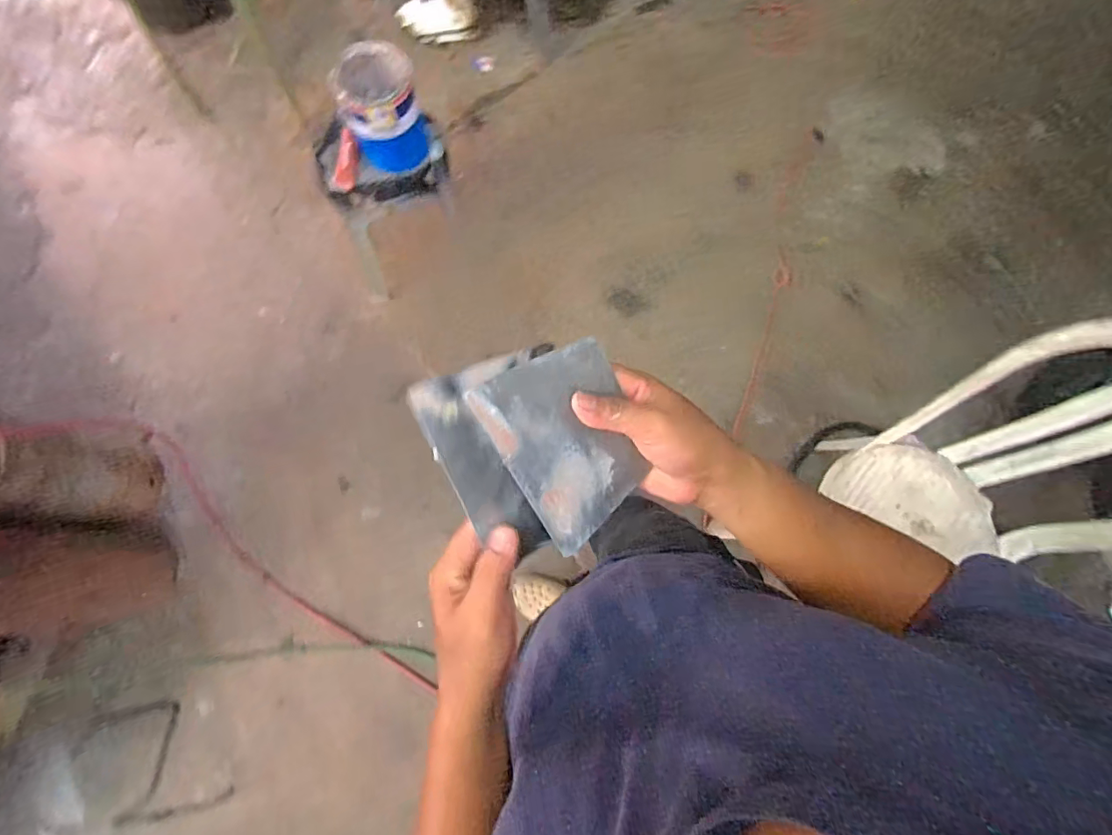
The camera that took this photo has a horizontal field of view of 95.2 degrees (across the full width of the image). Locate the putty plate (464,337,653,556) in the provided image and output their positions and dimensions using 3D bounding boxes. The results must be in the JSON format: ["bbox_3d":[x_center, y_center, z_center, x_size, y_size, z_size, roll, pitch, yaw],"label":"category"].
[{"bbox_3d":[0.012,0.018,0.352,0.094,0.005,0.136,-35,114,-17],"label":"putty plate"}]

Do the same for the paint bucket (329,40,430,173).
[{"bbox_3d":[-0.402,-0.709,1.195,0.175,0.218,0.163,1,77,-4],"label":"paint bucket"}]

